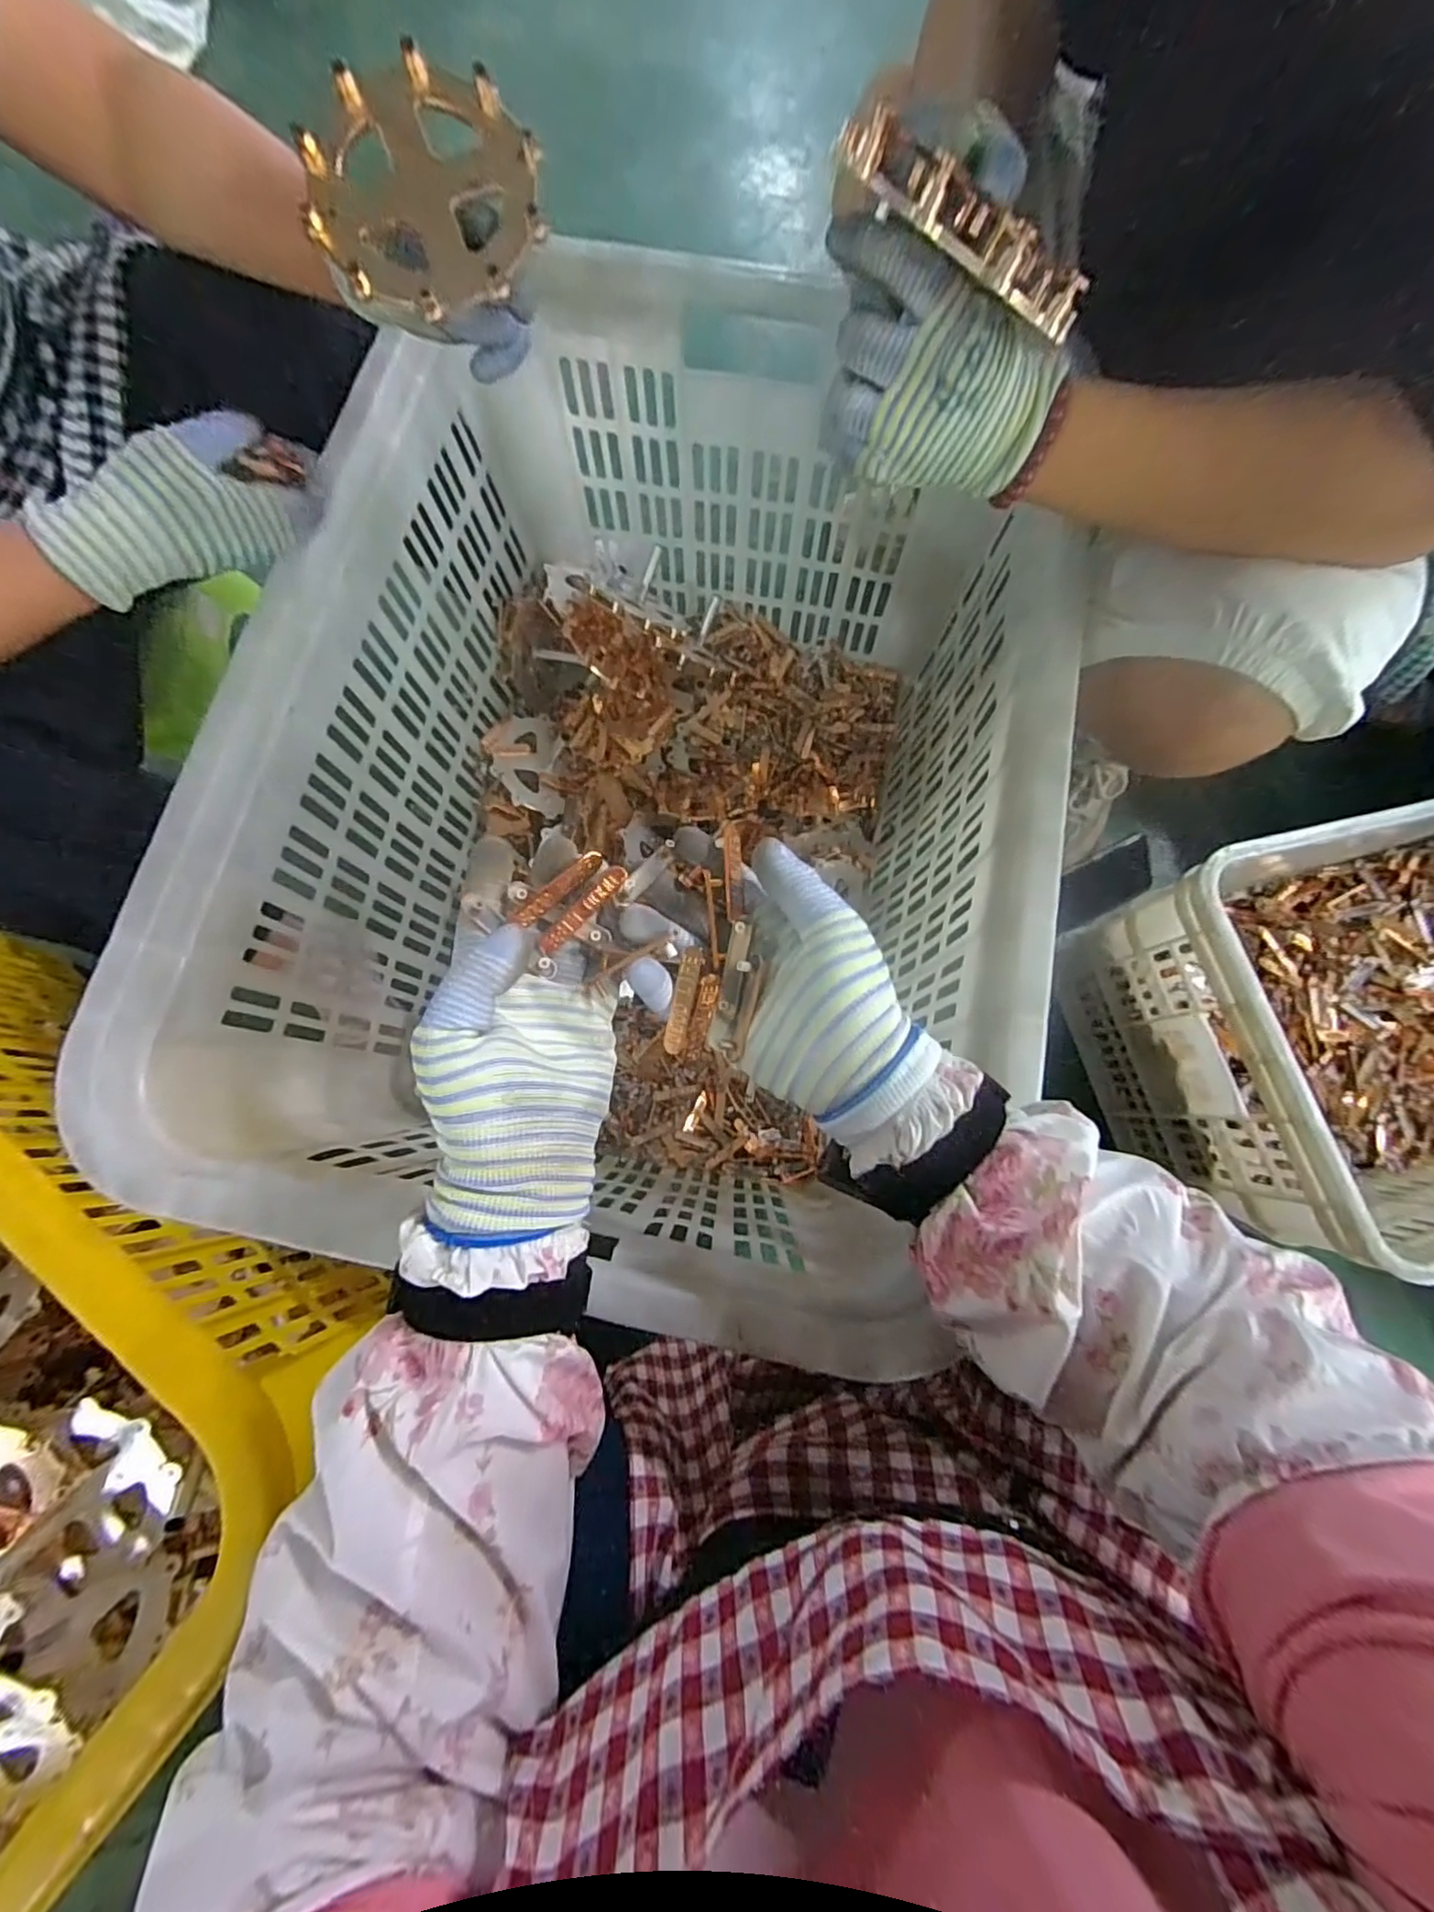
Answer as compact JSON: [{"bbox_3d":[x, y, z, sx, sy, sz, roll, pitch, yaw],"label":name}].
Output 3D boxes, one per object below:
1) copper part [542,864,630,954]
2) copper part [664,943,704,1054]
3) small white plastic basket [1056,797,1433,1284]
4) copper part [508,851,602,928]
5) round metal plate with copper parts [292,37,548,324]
[{"bbox_3d":[-0.068,-0.023,0.321,0.057,0.007,0.010,-45,81,-2],"label":"copper part"},{"bbox_3d":[-0.017,0.023,0.330,0.011,0.005,0.055,12,95,3],"label":"copper part"},{"bbox_3d":[0.665,0.049,0.616,0.467,0.280,0.346,-13,77,-3],"label":"small white plastic basket"},{"bbox_3d":[-0.080,-0.034,0.319,0.053,0.007,0.009,-42,80,-13],"label":"copper part"},{"bbox_3d":[-0.164,-0.441,0.367,0.123,0.015,0.121,0,97,-1],"label":"round metal plate with copper parts"}]

